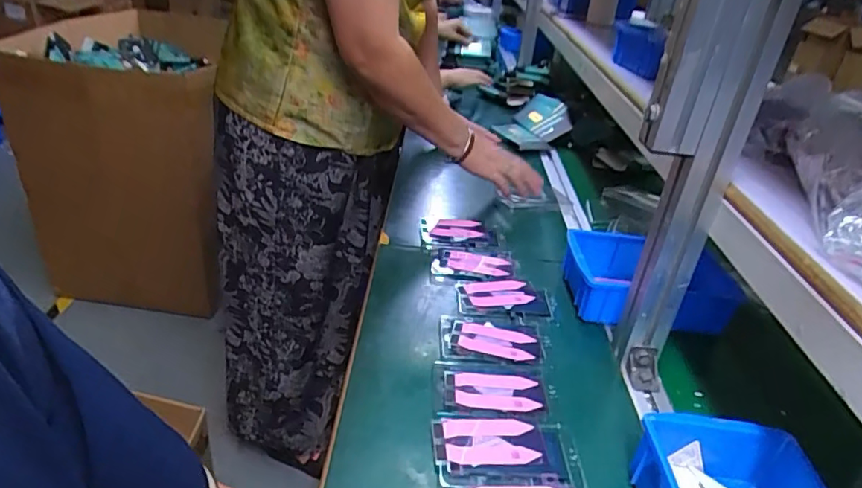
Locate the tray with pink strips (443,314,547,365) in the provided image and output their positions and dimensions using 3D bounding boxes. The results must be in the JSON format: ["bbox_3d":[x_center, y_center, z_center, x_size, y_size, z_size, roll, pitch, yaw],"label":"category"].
[{"bbox_3d":[0.070,0.110,0.626,0.116,0.006,0.075,5,31,1],"label":"tray with pink strips"}]

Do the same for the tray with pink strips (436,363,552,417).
[{"bbox_3d":[0.062,0.147,0.560,0.114,0.005,0.064,4,31,-2],"label":"tray with pink strips"}]

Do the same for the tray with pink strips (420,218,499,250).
[{"bbox_3d":[0.045,-0.018,0.837,0.120,0.013,0.077,5,31,0],"label":"tray with pink strips"}]

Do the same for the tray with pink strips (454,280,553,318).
[{"bbox_3d":[0.092,0.068,0.700,0.114,0.004,0.071,1,31,-6],"label":"tray with pink strips"}]

